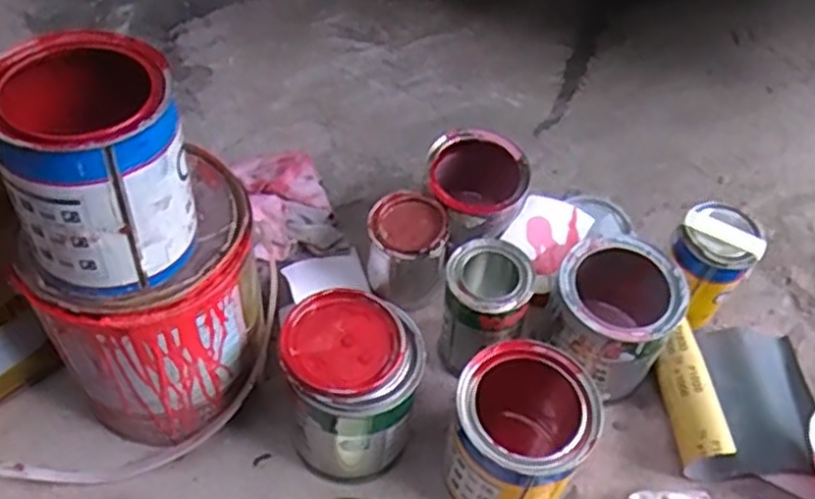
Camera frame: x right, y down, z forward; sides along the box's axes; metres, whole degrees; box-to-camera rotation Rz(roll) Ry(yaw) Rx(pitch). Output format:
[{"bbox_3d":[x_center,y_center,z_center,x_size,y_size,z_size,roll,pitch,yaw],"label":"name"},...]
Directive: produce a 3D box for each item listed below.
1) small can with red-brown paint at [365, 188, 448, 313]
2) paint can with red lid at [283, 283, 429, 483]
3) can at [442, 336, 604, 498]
[{"bbox_3d":[0.002,-0.004,0.707,0.072,0.092,0.068,1,54,-2],"label":"small can with red-brown paint"},{"bbox_3d":[-0.041,0.113,0.604,0.104,0.127,0.110,1,54,-2],"label":"paint can with red lid"},{"bbox_3d":[0.089,0.149,0.591,0.104,0.120,0.118,35,60,21],"label":"can"}]

